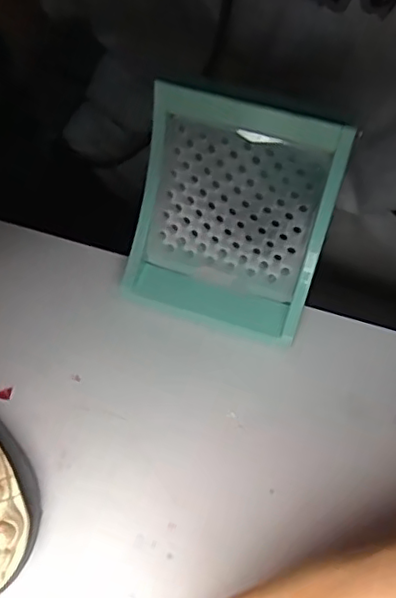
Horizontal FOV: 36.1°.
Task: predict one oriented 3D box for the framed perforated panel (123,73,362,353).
[{"bbox_3d":[0.013,-0.033,0.242,0.074,0.088,0.013,17,26,9],"label":"framed perforated panel"}]

